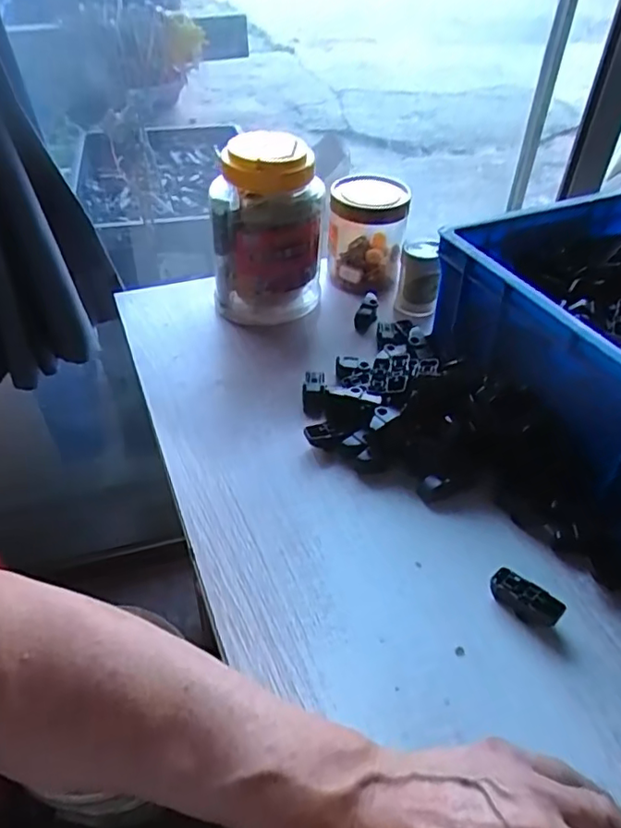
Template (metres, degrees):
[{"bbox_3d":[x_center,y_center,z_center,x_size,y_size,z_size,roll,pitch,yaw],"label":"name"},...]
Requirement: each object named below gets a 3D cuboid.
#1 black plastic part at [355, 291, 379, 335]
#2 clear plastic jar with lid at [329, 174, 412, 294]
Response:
[{"bbox_3d":[0.062,-0.110,0.643,0.020,0.016,0.055,13,58,15],"label":"black plastic part"},{"bbox_3d":[0.064,-0.198,0.672,0.082,0.114,0.081,1,43,-1],"label":"clear plastic jar with lid"}]

